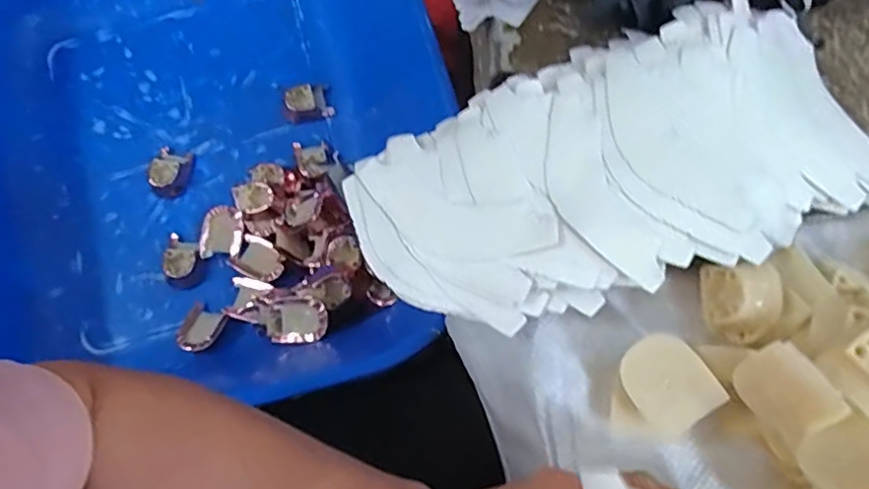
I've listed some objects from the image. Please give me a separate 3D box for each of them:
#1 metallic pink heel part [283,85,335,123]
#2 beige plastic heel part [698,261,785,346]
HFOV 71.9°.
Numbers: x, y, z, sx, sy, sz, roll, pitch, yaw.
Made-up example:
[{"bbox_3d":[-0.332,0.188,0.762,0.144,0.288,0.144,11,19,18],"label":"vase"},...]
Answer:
[{"bbox_3d":[-0.139,-0.154,0.652,0.050,0.024,0.033,-16,73,-4],"label":"metallic pink heel part"},{"bbox_3d":[0.160,0.030,0.314,0.031,0.029,0.038,0,73,1],"label":"beige plastic heel part"}]

